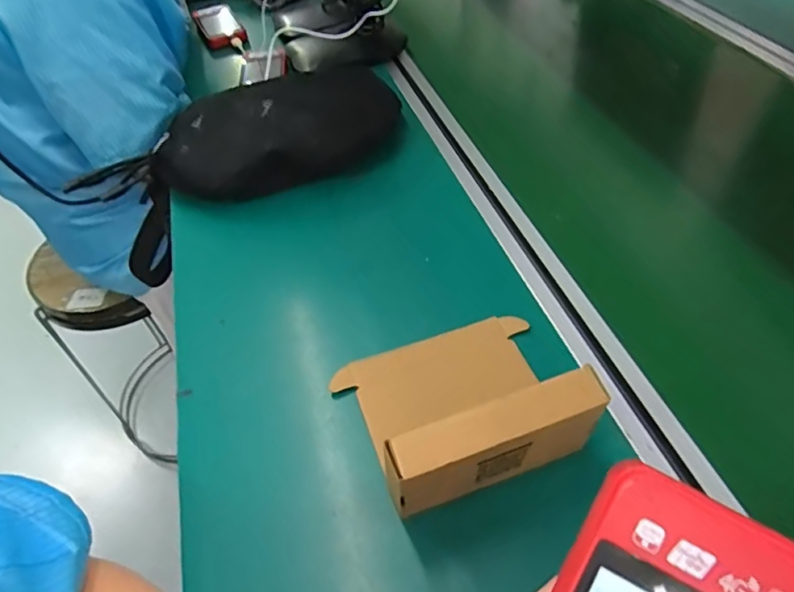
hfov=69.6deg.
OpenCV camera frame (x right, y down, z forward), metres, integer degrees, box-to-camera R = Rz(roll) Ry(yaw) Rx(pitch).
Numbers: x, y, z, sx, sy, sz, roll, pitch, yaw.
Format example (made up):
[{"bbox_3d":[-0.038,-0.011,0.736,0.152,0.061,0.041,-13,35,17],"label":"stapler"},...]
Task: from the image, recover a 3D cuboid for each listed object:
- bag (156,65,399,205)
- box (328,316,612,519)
[{"bbox_3d":[-0.122,-0.180,0.621,0.275,0.078,0.117,-24,49,-16],"label":"bag"},{"bbox_3d":[0.041,0.058,0.384,0.151,0.085,0.137,-17,47,-10],"label":"box"}]

